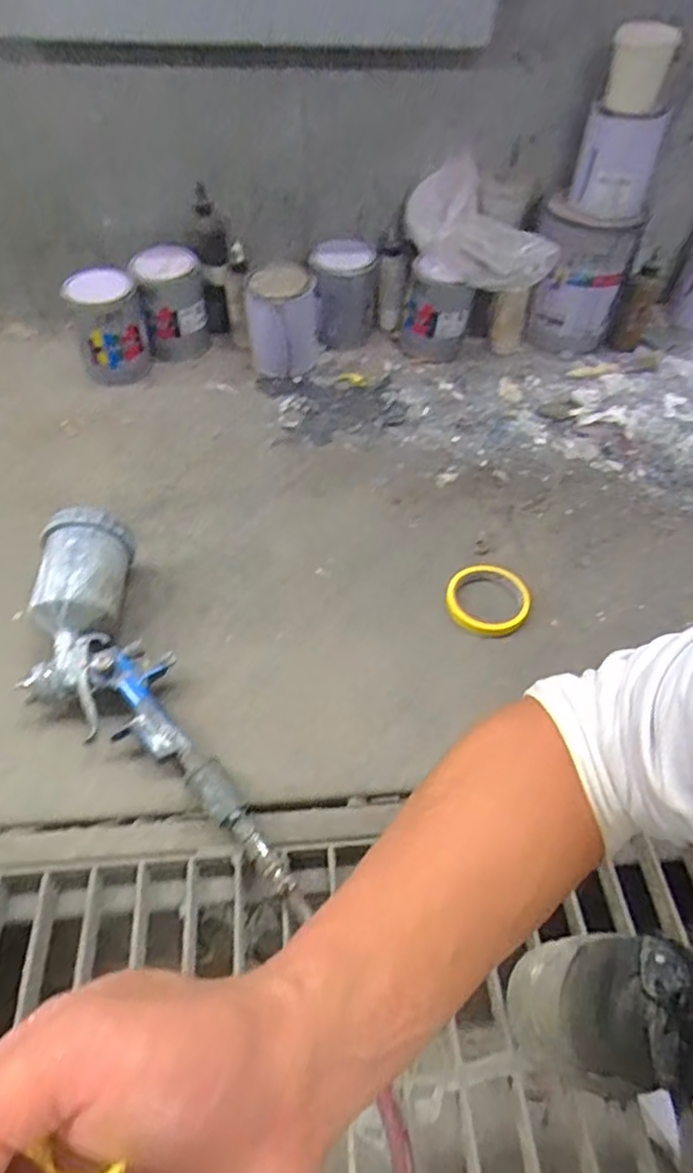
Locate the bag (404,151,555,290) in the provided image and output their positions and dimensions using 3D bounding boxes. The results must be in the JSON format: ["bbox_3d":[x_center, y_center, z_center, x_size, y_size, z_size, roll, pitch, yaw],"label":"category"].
[{"bbox_3d":[0.193,-0.534,0.980,0.129,0.105,0.244,-30,58,-24],"label":"bag"}]

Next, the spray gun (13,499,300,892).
[{"bbox_3d":[-0.221,0.108,0.635,0.151,0.090,0.450,-23,57,-18],"label":"spray gun"}]

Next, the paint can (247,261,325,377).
[{"bbox_3d":[-0.096,-0.411,1.014,0.103,0.143,0.103,-3,53,-3],"label":"paint can"}]

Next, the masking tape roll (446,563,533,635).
[{"bbox_3d":[0.166,0.015,0.761,0.095,0.021,0.091,1,53,-1],"label":"masking tape roll"}]

